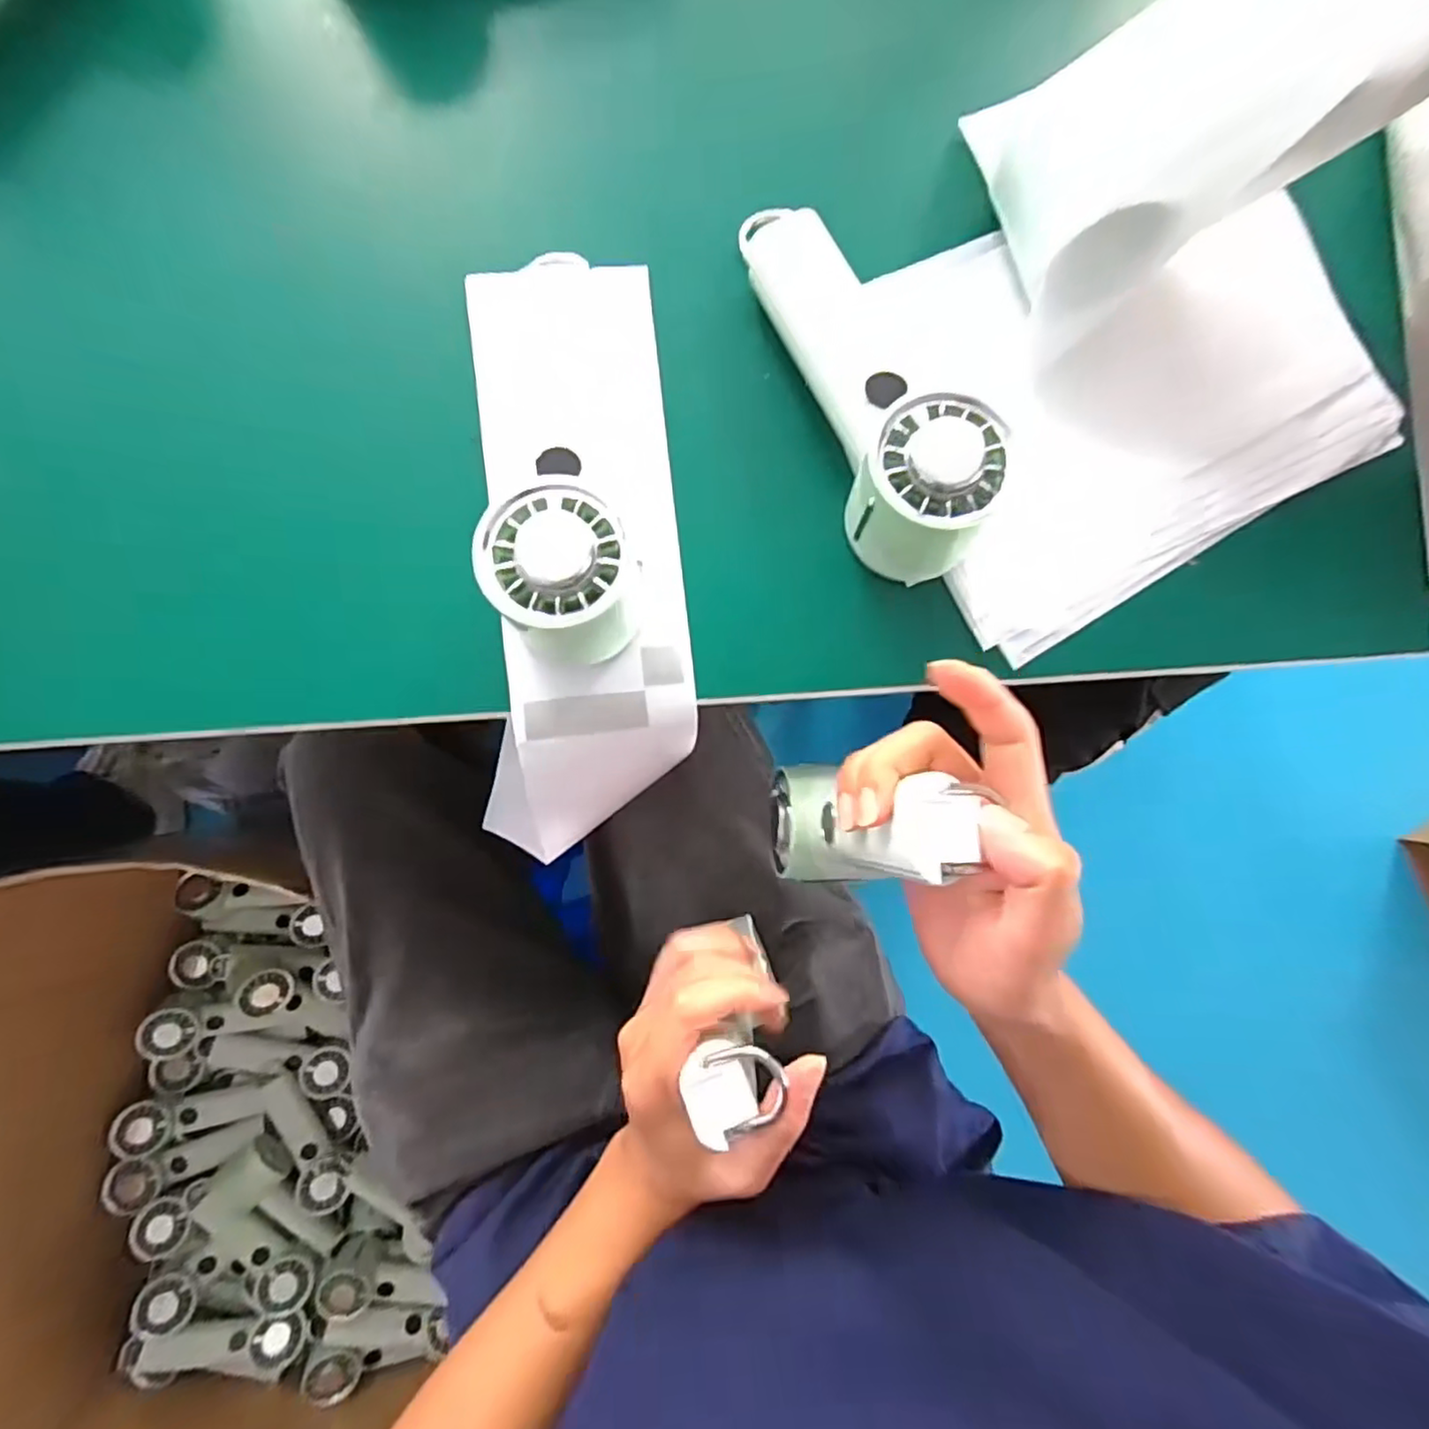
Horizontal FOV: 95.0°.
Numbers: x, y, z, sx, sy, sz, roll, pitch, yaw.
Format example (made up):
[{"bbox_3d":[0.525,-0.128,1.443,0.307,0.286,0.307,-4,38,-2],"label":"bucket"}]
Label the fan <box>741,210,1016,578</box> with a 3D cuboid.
[{"bbox_3d":[0.072,-0.157,0.313,0.069,0.068,0.191,-21,78,-2],"label":"fan"}]

